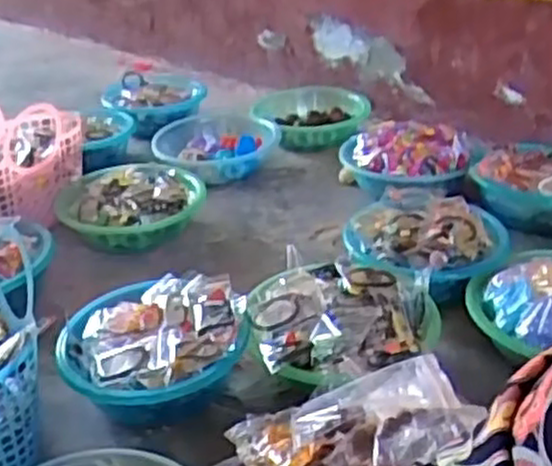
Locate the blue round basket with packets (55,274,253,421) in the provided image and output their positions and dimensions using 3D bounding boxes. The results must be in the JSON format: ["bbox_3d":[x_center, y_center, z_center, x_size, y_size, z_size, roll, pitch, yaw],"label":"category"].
[{"bbox_3d":[-0.146,0.137,0.959,0.219,0.089,0.209,-3,29,1],"label":"blue round basket with packets"}]

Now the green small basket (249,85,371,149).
[{"bbox_3d":[0.074,-0.229,1.615,0.238,0.062,0.238,-9,29,-9],"label":"green small basket"}]

